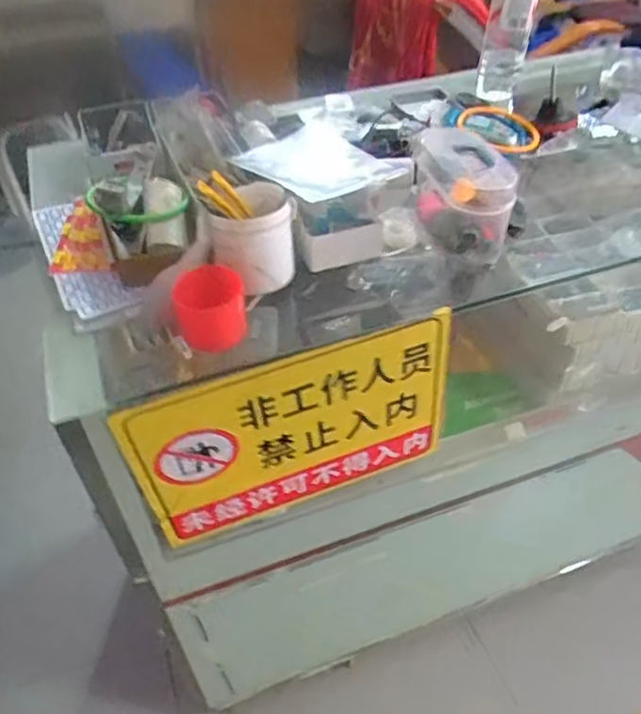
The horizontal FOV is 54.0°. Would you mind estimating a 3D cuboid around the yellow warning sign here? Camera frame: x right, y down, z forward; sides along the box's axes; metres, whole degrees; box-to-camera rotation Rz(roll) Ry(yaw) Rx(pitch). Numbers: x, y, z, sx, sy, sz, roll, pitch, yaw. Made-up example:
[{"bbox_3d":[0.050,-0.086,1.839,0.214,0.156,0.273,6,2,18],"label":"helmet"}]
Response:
[{"bbox_3d":[-0.019,0.085,0.687,0.344,0.232,0.011,-17,46,-12],"label":"yellow warning sign"}]

